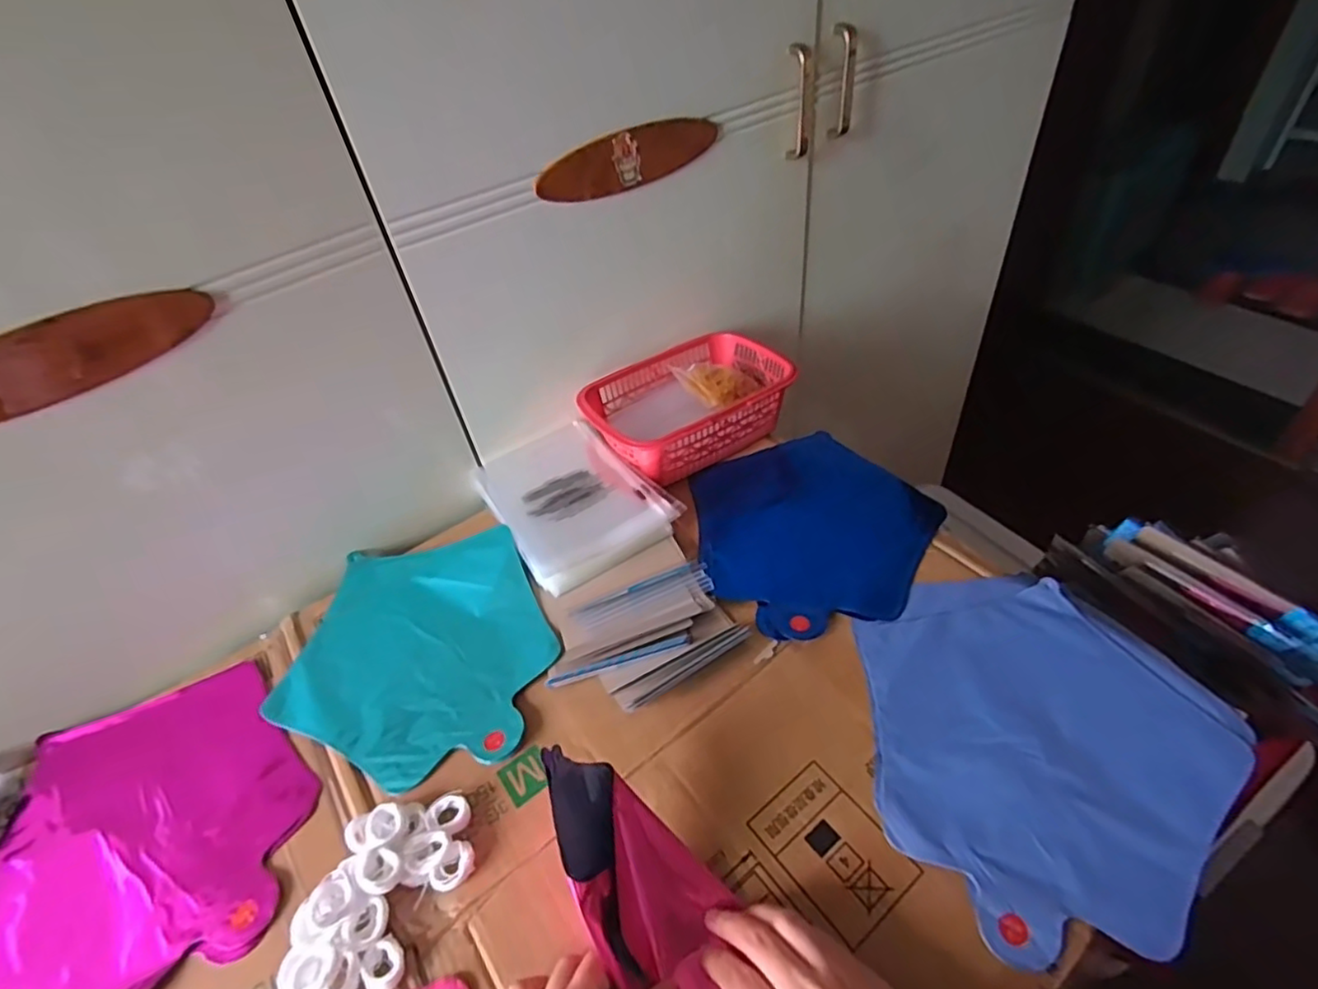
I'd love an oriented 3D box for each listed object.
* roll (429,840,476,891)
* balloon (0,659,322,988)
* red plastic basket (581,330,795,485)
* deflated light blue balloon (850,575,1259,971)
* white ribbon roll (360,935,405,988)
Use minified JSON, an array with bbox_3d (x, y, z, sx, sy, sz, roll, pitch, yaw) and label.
[{"bbox_3d":[-0.133,0.241,0.413,0.029,0.015,0.021,-35,50,-26],"label":"roll"},{"bbox_3d":[-0.370,0.238,0.467,0.232,0.014,0.233,-8,43,0],"label":"balloon"},{"bbox_3d":[0.029,-0.093,0.699,0.206,0.077,0.145,-30,48,-22],"label":"red plastic basket"},{"bbox_3d":[0.267,0.162,0.444,0.239,0.007,0.247,-7,43,1],"label":"deflated light blue balloon"},{"bbox_3d":[-0.163,0.278,0.378,0.023,0.007,0.026,-33,49,-25],"label":"white ribbon roll"}]

